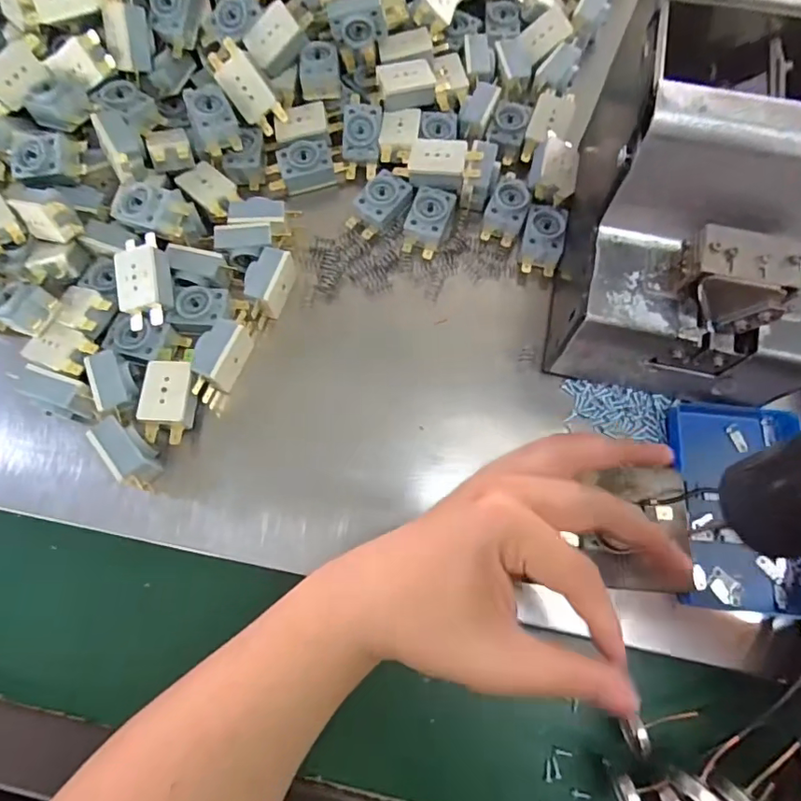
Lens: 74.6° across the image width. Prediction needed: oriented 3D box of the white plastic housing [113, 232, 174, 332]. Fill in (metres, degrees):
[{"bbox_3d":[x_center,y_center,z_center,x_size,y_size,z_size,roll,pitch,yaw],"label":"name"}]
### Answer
[{"bbox_3d":[-0.159,-0.074,0.324,0.029,0.015,0.057,-10,73,-2],"label":"white plastic housing"}]

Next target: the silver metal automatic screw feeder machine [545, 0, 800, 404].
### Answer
[{"bbox_3d":[0.154,-0.109,0.277,0.137,0.146,0.184,20,74,7],"label":"silver metal automatic screw feeder machine"}]

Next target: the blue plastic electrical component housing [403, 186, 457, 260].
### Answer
[{"bbox_3d":[0.018,-0.122,0.356,0.027,0.011,0.046,19,74,7],"label":"blue plastic electrical component housing"}]

